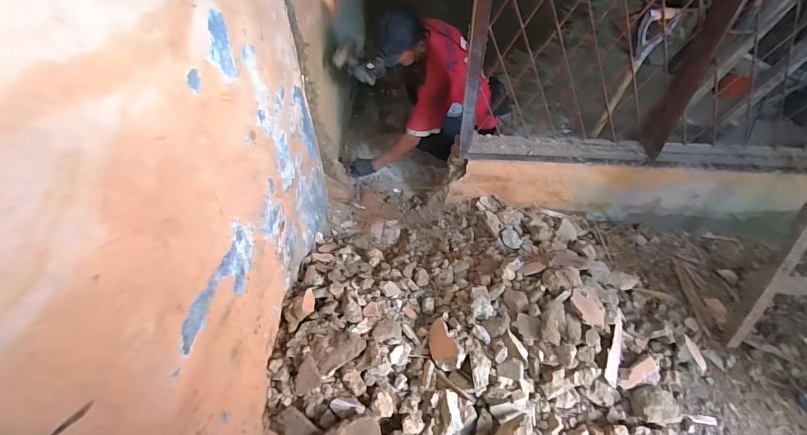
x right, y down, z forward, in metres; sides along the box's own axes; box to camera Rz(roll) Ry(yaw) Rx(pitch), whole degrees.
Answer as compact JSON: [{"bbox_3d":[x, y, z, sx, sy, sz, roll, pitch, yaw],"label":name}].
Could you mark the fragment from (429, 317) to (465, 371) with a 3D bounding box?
[{"bbox_3d":[0.132,0.421,1.300,0.101,0.044,0.194,-51,31,9],"label":"fragment"}]

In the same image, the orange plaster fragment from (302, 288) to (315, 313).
[{"bbox_3d":[-0.315,0.273,1.331,0.035,0.040,0.111,-2,34,-4],"label":"orange plaster fragment"}]

